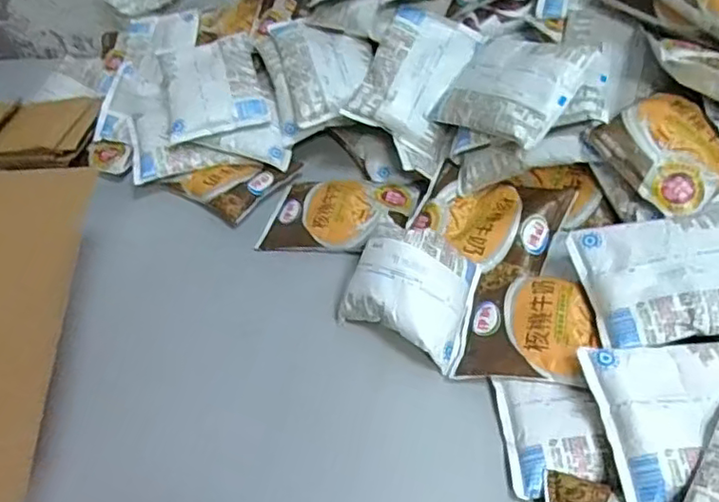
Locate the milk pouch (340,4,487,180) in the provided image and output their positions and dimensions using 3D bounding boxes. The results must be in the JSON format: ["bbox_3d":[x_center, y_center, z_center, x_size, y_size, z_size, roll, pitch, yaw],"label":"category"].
[{"bbox_3d":[0.051,-0.150,0.562,0.093,0.016,0.144,25,81,-1],"label":"milk pouch"}]

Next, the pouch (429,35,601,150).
[{"bbox_3d":[0.118,-0.138,0.508,0.092,0.022,0.128,-52,41,-5],"label":"pouch"}]

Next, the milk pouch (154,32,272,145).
[{"bbox_3d":[-0.150,-0.163,0.621,0.101,0.027,0.117,-16,63,-4],"label":"milk pouch"}]

